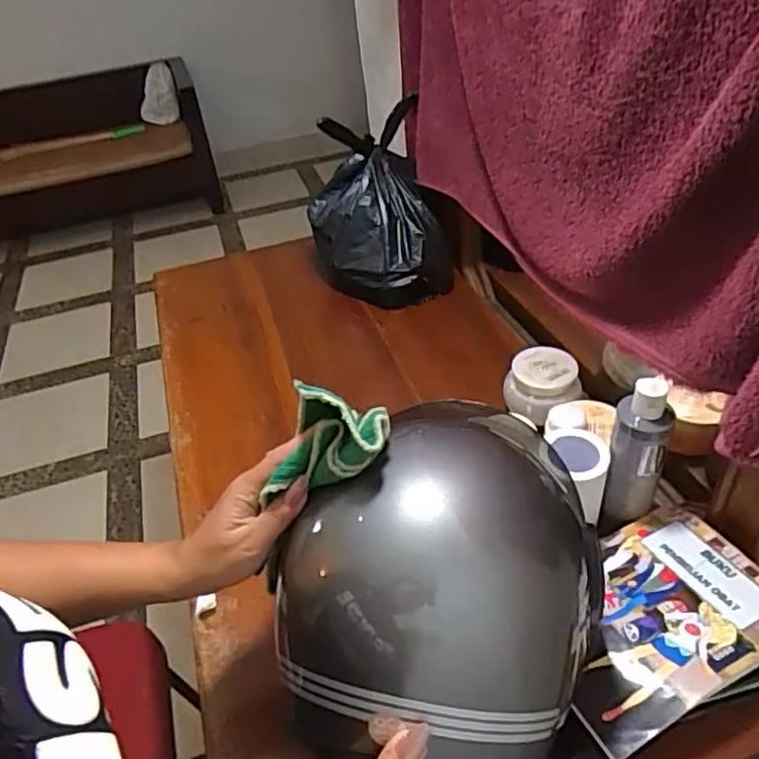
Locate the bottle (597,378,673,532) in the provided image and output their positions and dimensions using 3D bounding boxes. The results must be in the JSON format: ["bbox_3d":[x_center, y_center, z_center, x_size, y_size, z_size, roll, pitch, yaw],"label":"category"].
[{"bbox_3d":[0.240,0.075,0.600,0.047,0.168,0.042,10,43,18],"label":"bottle"}]

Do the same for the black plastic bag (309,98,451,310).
[{"bbox_3d":[-0.005,-0.258,0.985,0.194,0.255,0.194,-10,41,-4],"label":"black plastic bag"}]

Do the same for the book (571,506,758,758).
[{"bbox_3d":[0.232,0.199,0.550,0.209,0.017,0.157,-24,35,-15],"label":"book"}]

